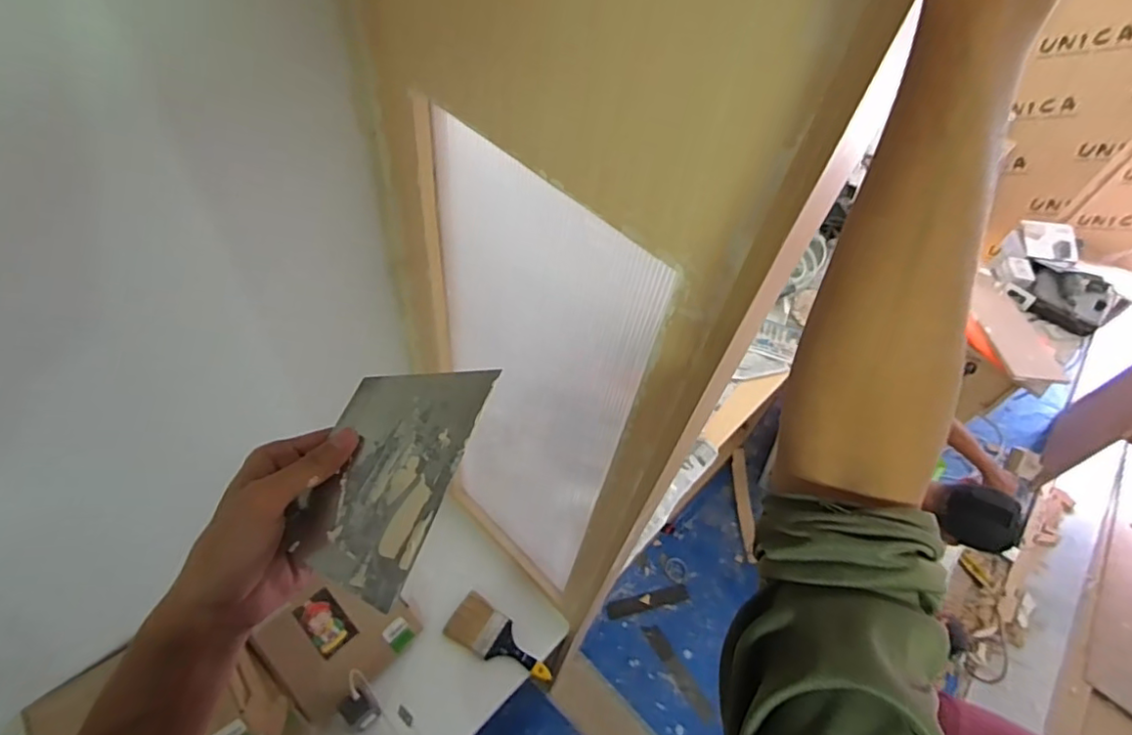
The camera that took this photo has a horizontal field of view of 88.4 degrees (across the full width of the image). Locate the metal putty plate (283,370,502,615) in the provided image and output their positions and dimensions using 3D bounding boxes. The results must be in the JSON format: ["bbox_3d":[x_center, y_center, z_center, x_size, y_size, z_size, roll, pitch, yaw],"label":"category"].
[{"bbox_3d":[-0.105,0.057,0.339,0.097,0.007,0.136,5,56,26],"label":"metal putty plate"}]

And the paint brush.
[{"bbox_3d":[-0.144,0.623,1.321,0.250,0.014,0.103,32,61,7],"label":"paint brush"}]

